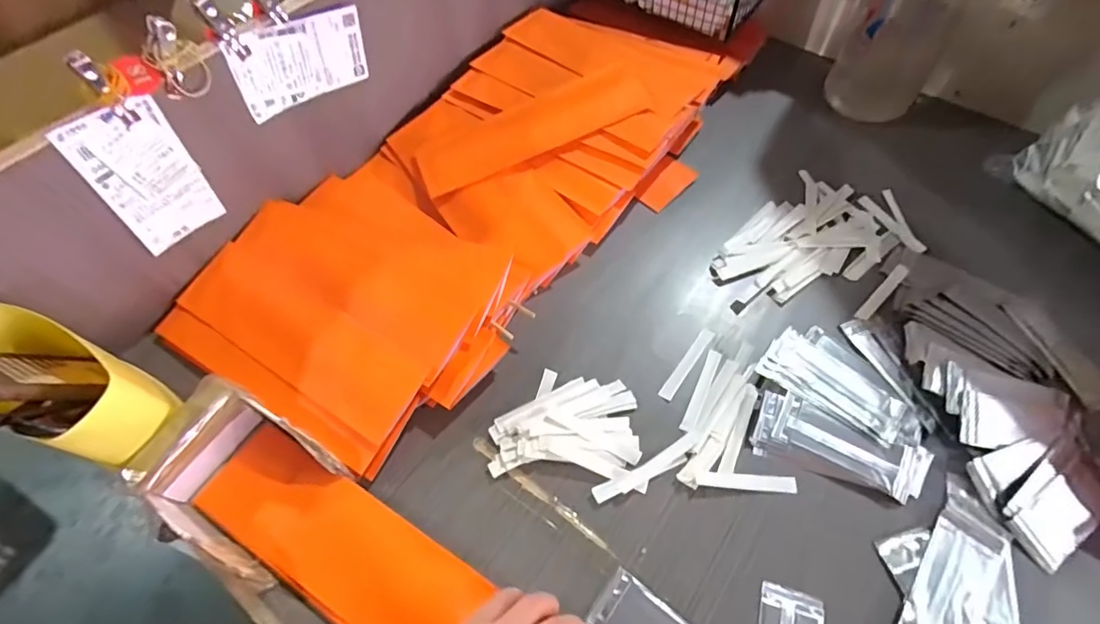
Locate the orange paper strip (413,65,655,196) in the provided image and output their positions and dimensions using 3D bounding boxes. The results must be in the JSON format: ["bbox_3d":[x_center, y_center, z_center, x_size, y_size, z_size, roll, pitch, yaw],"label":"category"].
[{"bbox_3d":[-0.021,-0.218,0.593,0.278,0.007,0.081,-25,69,-4],"label":"orange paper strip"}]

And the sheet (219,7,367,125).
[{"bbox_3d":[-0.240,-0.244,0.486,0.007,0.079,0.133,40,68,20],"label":"sheet"}]

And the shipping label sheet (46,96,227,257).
[{"bbox_3d":[-0.347,-0.115,0.432,0.004,0.131,0.080,33,66,17],"label":"shipping label sheet"}]

